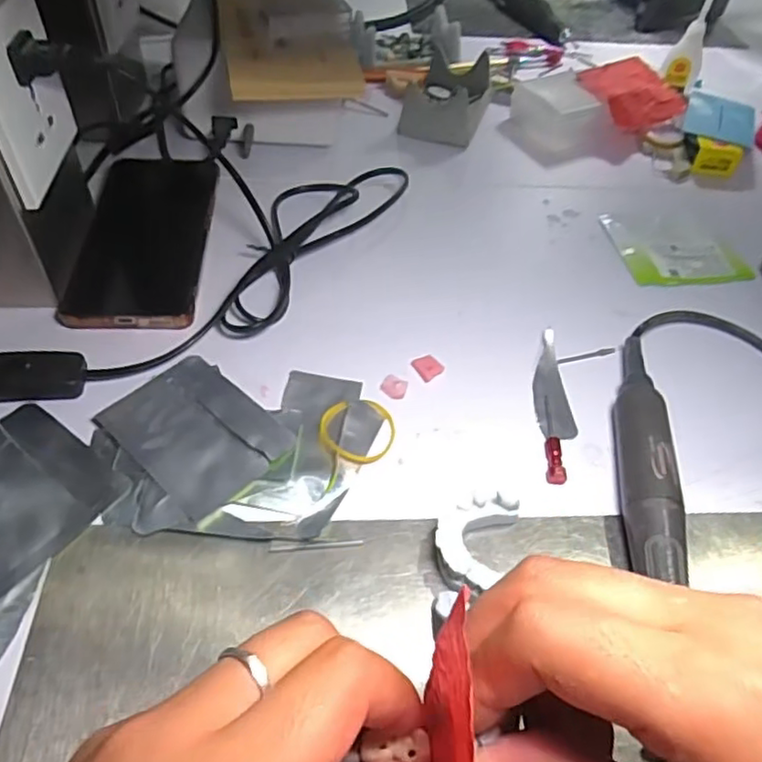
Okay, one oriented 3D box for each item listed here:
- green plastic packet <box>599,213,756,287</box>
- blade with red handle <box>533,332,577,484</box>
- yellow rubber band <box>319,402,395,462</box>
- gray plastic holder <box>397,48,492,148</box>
[{"bbox_3d":[0.228,-0.105,0.492,0.090,0.005,0.084,-4,50,-8],"label":"green plastic packet"},{"bbox_3d":[0.100,0.012,0.359,0.021,0.009,0.103,4,50,-1],"label":"blade with red handle"},{"bbox_3d":[-0.012,0.025,0.341,0.041,0.005,0.042,1,50,-4],"label":"yellow rubber band"},{"bbox_3d":[0.062,-0.260,0.572,0.062,0.040,0.102,16,51,9],"label":"gray plastic holder"}]

